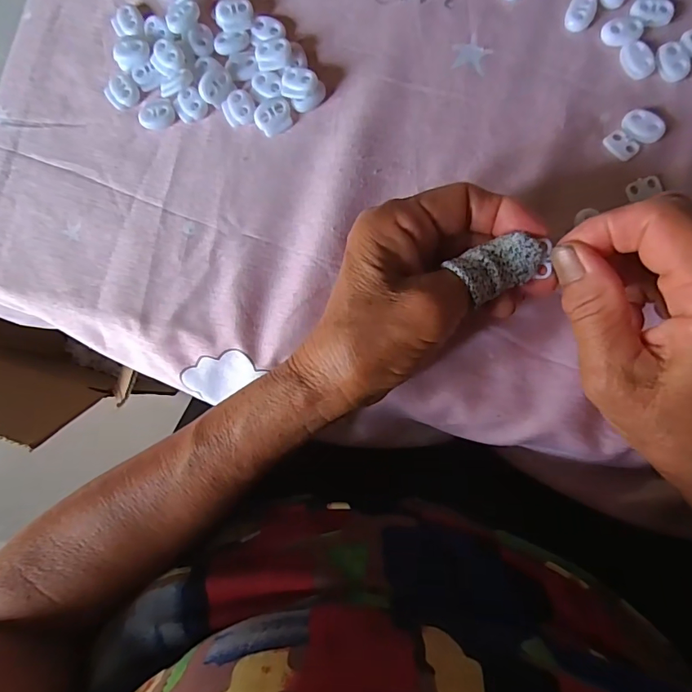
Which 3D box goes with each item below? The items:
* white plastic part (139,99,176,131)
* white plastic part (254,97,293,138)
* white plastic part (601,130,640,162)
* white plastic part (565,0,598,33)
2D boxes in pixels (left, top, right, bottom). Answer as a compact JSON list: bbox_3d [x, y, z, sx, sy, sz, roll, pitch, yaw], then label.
[{"bbox_3d":[-0.118,-0.144,0.287,0.023,0.004,0.018,10,86,7],"label":"white plastic part"},{"bbox_3d":[-0.044,-0.140,0.279,0.022,0.006,0.020,-27,82,3],"label":"white plastic part"},{"bbox_3d":[0.154,-0.113,0.258,0.013,0.004,0.018,-43,82,1],"label":"white plastic part"},{"bbox_3d":[0.136,-0.193,0.267,0.015,0.004,0.022,36,89,8],"label":"white plastic part"}]

